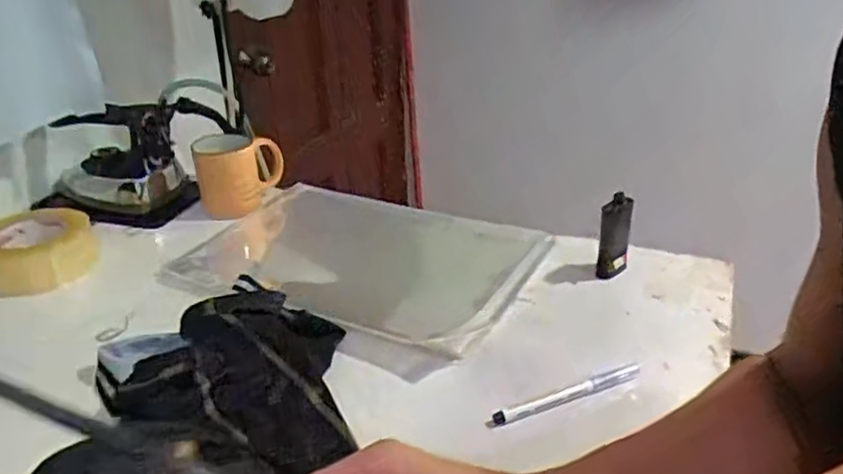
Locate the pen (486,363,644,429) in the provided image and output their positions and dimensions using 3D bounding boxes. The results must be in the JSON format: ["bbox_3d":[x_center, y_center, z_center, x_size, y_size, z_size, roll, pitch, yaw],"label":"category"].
[{"bbox_3d":[0.123,0.134,0.581,0.147,0.016,0.013,-12,30,-20],"label":"pen"}]

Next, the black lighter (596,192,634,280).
[{"bbox_3d":[0.208,-0.003,0.734,0.040,0.093,0.015,-12,27,-11],"label":"black lighter"}]

